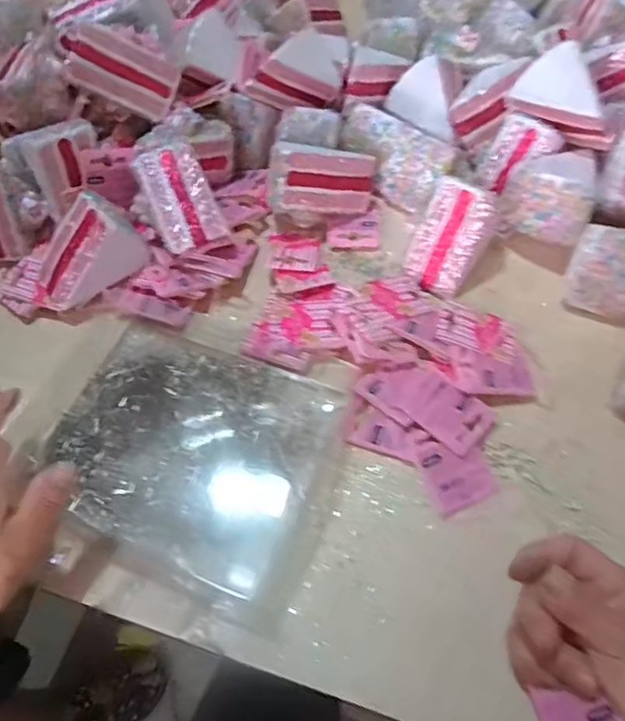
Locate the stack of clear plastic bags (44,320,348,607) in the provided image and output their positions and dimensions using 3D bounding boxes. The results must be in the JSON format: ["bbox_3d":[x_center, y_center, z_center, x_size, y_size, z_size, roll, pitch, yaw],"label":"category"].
[{"bbox_3d":[-0.092,0.062,0.448,0.198,0.020,0.161,20,62,16],"label":"stack of clear plastic bags"}]

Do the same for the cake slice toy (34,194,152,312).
[{"bbox_3d":[-0.192,-0.090,0.506,0.096,0.062,0.060,-36,62,-17],"label":"cake slice toy"}]

